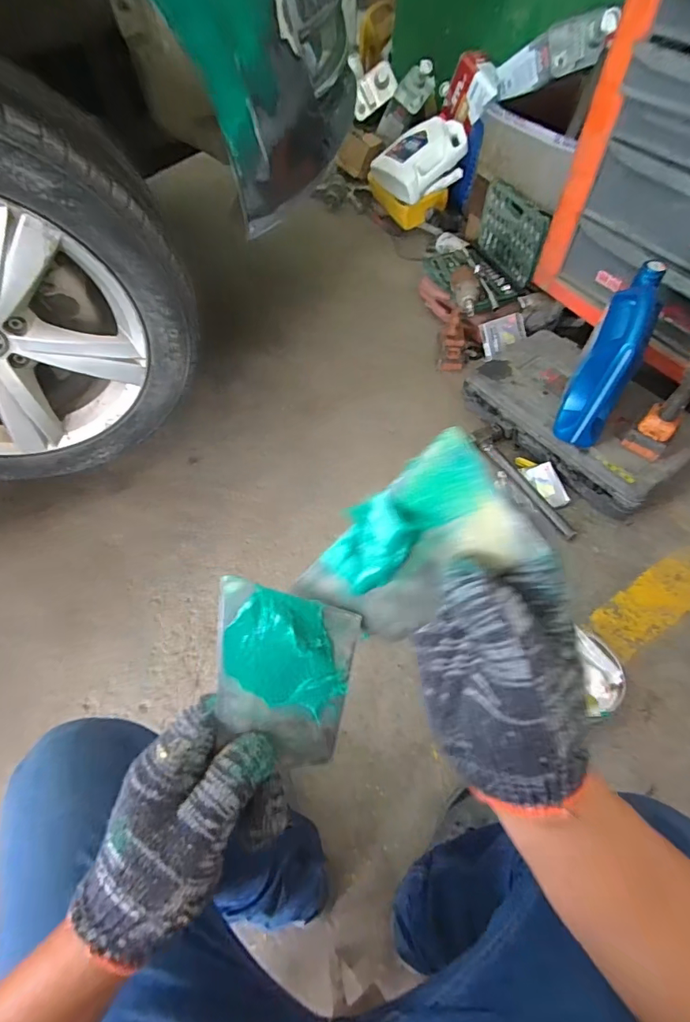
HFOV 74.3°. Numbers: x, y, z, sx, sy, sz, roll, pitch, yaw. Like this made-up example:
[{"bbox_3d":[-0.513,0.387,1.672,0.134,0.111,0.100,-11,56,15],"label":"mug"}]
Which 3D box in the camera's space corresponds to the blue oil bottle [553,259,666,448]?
[{"bbox_3d":[0.550,-0.304,0.956,0.104,0.310,0.219,26,62,17],"label":"blue oil bottle"}]

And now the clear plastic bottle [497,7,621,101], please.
[{"bbox_3d":[0.514,-1.162,1.174,0.076,0.107,0.314,-42,36,-22],"label":"clear plastic bottle"}]

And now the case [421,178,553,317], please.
[{"bbox_3d":[0.382,-0.755,1.318,0.214,0.240,0.308,-23,60,-12],"label":"case"}]

